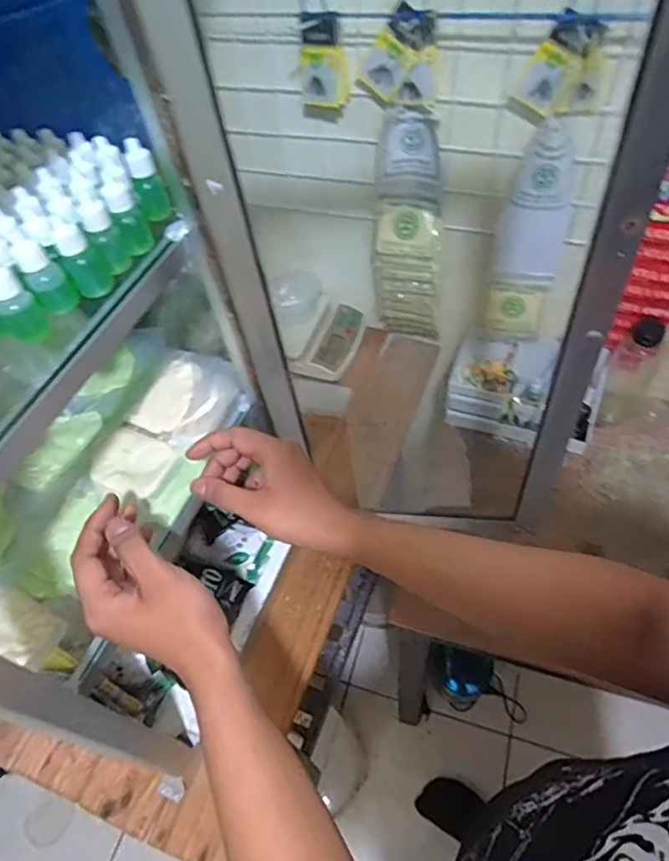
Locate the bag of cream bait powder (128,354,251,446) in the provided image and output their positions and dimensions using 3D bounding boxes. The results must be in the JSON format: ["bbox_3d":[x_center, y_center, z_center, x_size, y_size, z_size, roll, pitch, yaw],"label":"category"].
[{"bbox_3d":[-0.142,-0.030,0.579,0.083,0.036,0.099,19,58,18],"label":"bag of cream bait powder"}]

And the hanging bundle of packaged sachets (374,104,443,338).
[{"bbox_3d":[0.107,-0.277,0.836,0.090,0.345,0.070,-4,54,2],"label":"hanging bundle of packaged sachets"}]

